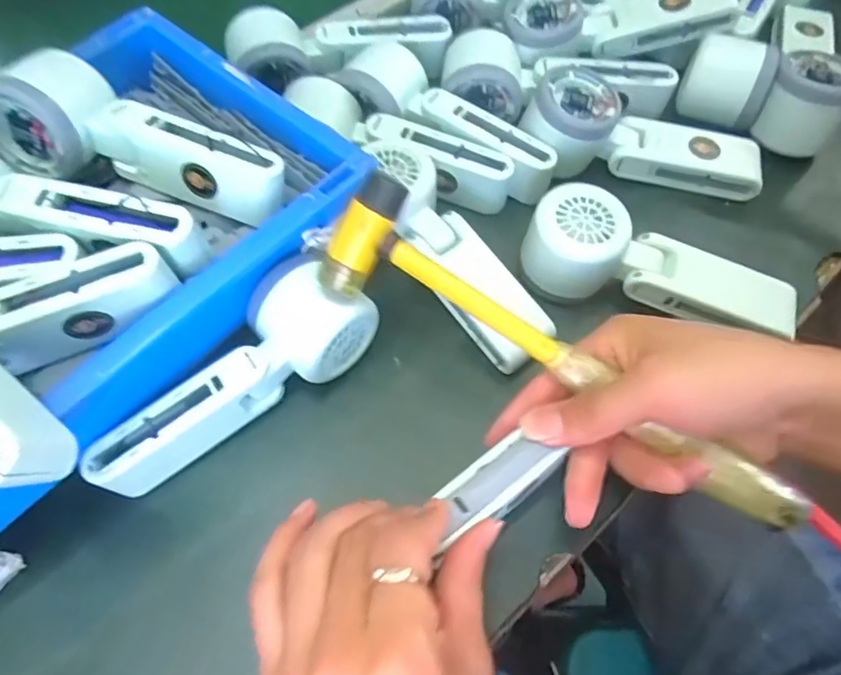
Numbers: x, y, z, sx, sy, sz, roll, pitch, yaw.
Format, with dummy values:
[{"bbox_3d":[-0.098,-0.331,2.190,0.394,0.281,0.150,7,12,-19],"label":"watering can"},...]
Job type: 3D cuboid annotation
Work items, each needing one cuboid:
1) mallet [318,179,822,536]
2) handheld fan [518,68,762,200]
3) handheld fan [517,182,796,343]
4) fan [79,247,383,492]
[{"bbox_3d":[0.072,0.013,0.290,0.261,0.036,0.048,33,66,3],"label":"mallet"},{"bbox_3d":[0.156,-0.139,0.414,0.170,0.058,0.076,9,62,6],"label":"handheld fan"},{"bbox_3d":[0.146,-0.043,0.358,0.167,0.048,0.052,14,63,7],"label":"handheld fan"},{"bbox_3d":[-0.100,0.026,0.325,0.161,0.052,0.056,-41,70,-20],"label":"fan"}]

